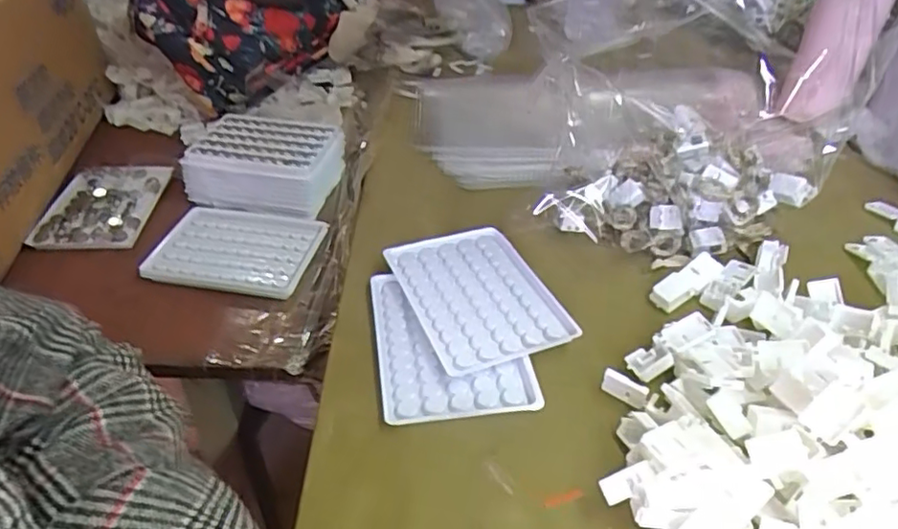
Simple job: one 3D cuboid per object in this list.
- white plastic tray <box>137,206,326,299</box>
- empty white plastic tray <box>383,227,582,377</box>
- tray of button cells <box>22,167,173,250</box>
[{"bbox_3d":[-0.182,-0.013,0.533,0.133,0.011,0.094,9,40,9],"label":"white plastic tray"},{"bbox_3d":[0.018,0.021,0.432,0.090,0.020,0.123,-17,41,-17],"label":"empty white plastic tray"},{"bbox_3d":[-0.324,-0.055,0.581,0.093,0.013,0.118,-1,39,1],"label":"tray of button cells"}]

